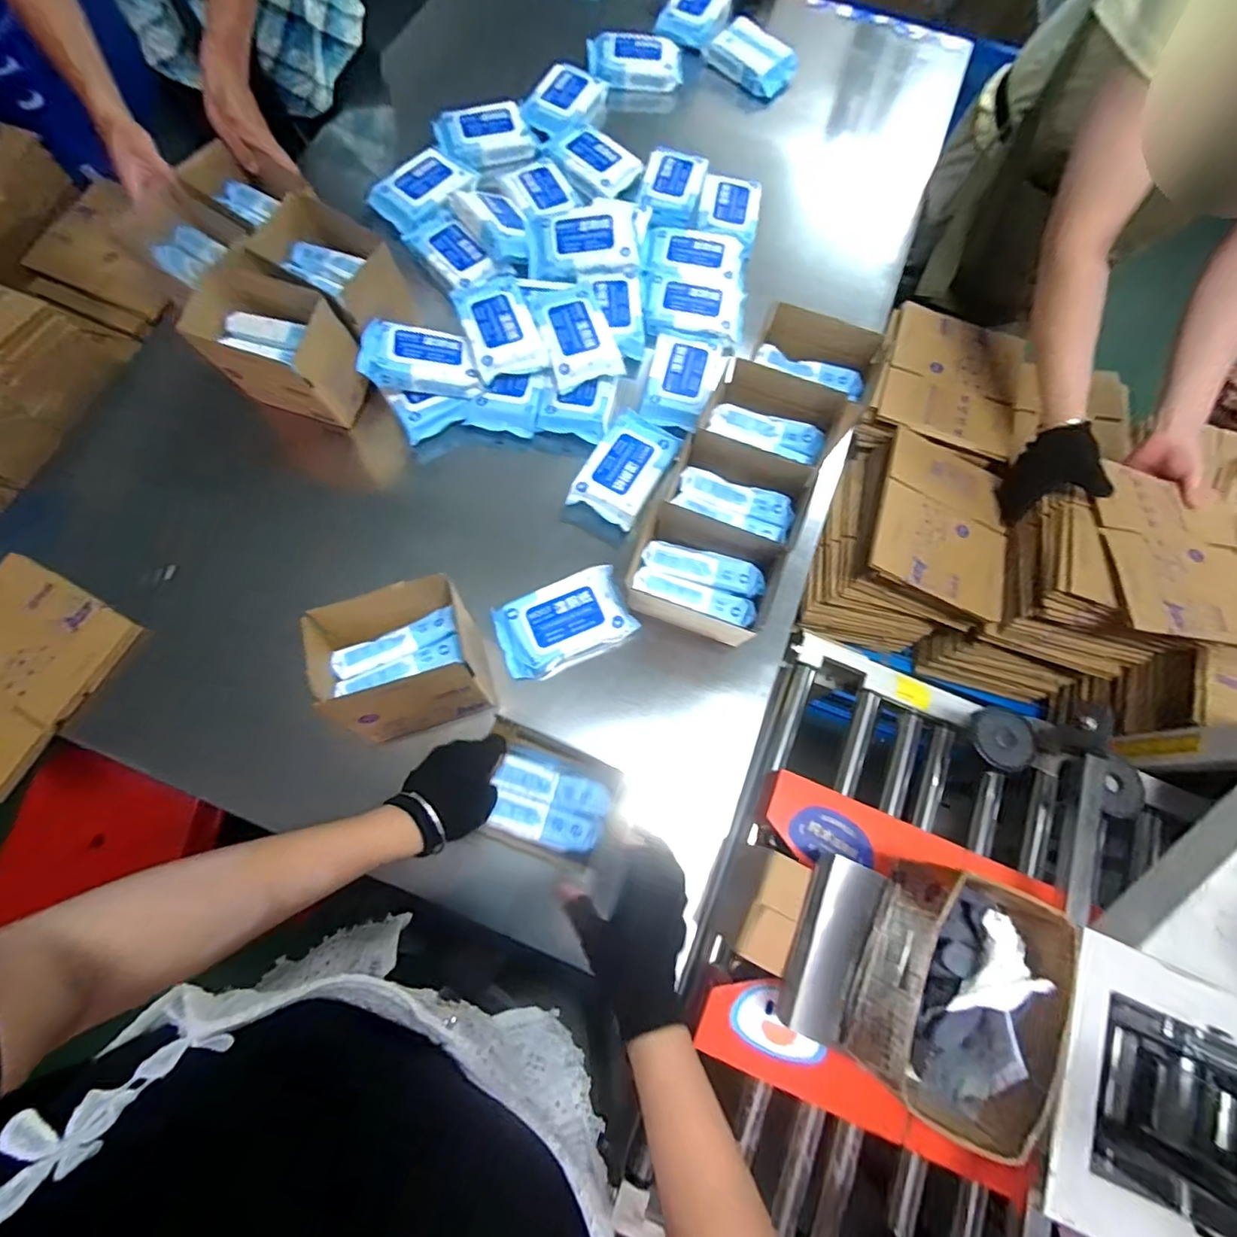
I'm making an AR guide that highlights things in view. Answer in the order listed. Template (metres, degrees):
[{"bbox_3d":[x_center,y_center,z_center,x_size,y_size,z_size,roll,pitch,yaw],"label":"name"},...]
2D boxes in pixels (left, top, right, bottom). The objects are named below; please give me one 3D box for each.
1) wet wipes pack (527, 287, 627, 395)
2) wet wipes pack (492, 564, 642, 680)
[{"bbox_3d":[-0.067,-0.429,0.819,0.110,0.038,0.186,-20,74,-8],"label":"wet wipes pack"},{"bbox_3d":[-0.070,0.007,0.728,0.168,0.045,0.104,-26,75,-10],"label":"wet wipes pack"}]

